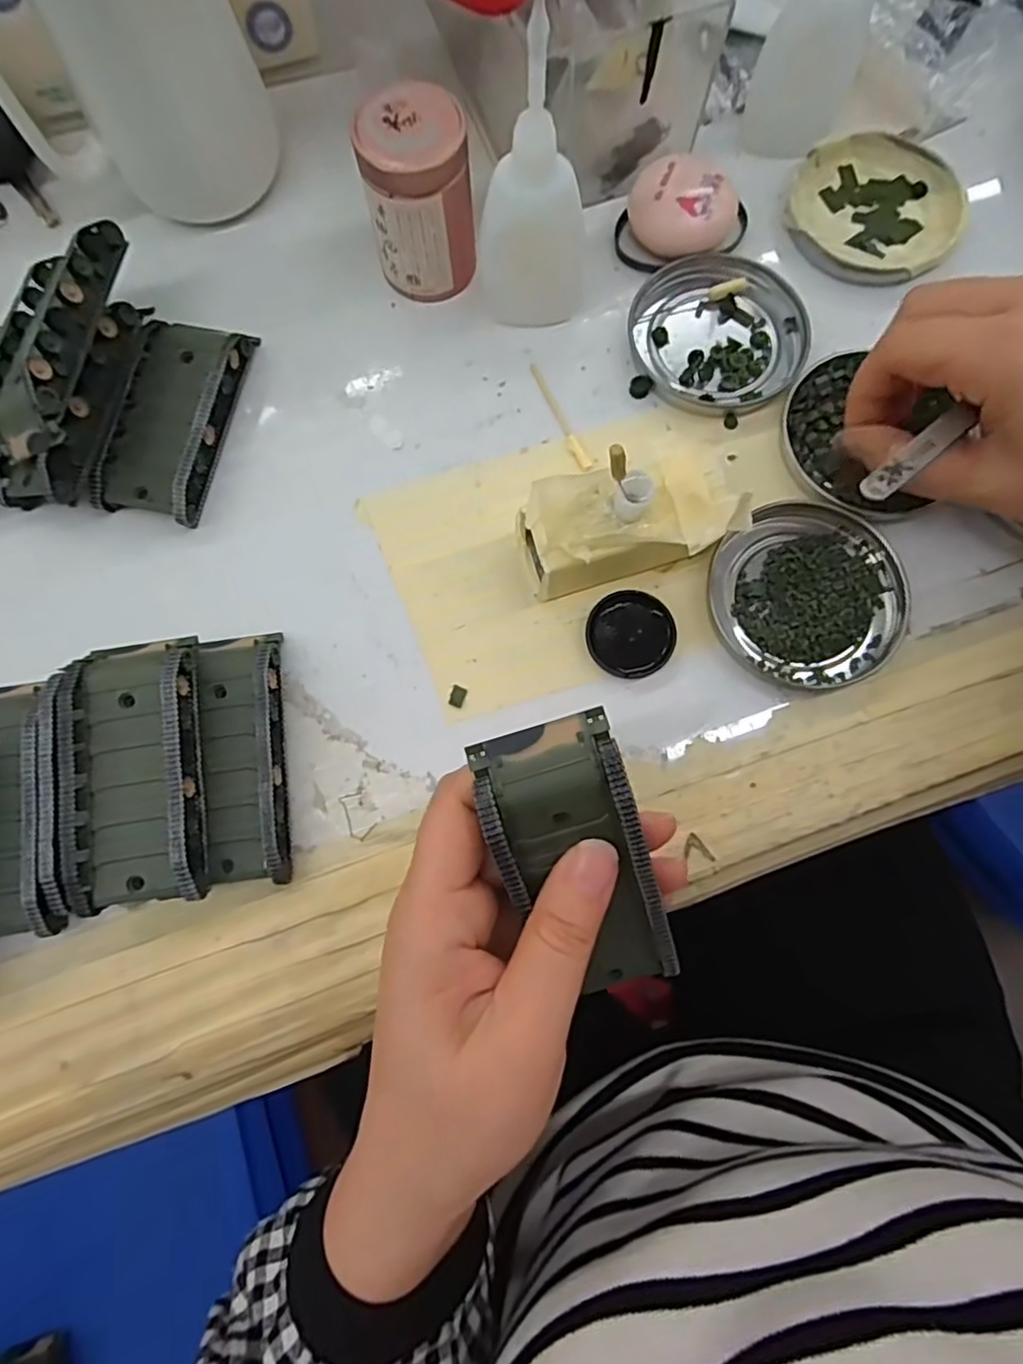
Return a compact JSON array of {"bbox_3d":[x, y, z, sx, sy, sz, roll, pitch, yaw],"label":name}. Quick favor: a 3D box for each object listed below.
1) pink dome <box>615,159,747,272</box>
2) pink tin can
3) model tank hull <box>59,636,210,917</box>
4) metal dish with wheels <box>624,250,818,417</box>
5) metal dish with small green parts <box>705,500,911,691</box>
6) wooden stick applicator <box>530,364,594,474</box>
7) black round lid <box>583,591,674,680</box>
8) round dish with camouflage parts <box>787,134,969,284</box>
[{"bbox_3d":[0.078,-0.217,0.304,0.054,0.024,0.039,-14,77,-3],"label":"pink dome"},{"bbox_3d":[-0.038,-0.204,0.281,0.043,0.066,0.036,-6,77,-1],"label":"pink tin can"},{"bbox_3d":[-0.139,0.032,0.244,0.045,0.028,0.095,-8,77,-1],"label":"model tank hull"},{"bbox_3d":[0.094,-0.159,0.299,0.077,0.008,0.078,0,77,1],"label":"metal dish with wheels"},{"bbox_3d":[0.122,-0.037,0.270,0.077,0.009,0.077,0,77,1],"label":"metal dish with small green parts"},{"bbox_3d":[0.021,-0.120,0.294,0.006,0.004,0.059,-25,78,-5],"label":"wooden stick applicator"},{"bbox_3d":[0.049,-0.019,0.268,0.035,0.008,0.035,0,77,1],"label":"black round lid"},{"bbox_3d":[0.174,-0.227,0.313,0.078,0.011,0.080,0,77,1],"label":"round dish with camouflage parts"}]

